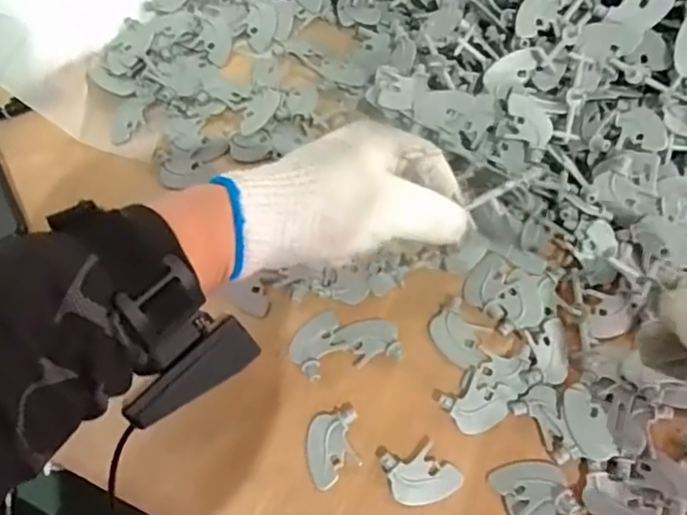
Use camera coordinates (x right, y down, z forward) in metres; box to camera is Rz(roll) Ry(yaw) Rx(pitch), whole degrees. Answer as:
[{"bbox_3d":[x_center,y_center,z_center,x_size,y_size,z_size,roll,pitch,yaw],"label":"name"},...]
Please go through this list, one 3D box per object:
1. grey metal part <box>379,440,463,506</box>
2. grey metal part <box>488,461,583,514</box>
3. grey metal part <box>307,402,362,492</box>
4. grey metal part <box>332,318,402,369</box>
[{"bbox_3d":[0.049,0.133,0.366,0.043,0.006,0.032,-16,66,-5],"label":"grey metal part"},{"bbox_3d":[0.117,0.143,0.351,0.041,0.015,0.048,-18,66,-6],"label":"grey metal part"},{"bbox_3d":[-0.007,0.118,0.375,0.032,0.008,0.049,-5,66,0],"label":"grey metal part"},{"bbox_3d":[0.015,0.057,0.408,0.045,0.005,0.033,-13,66,-3],"label":"grey metal part"}]

